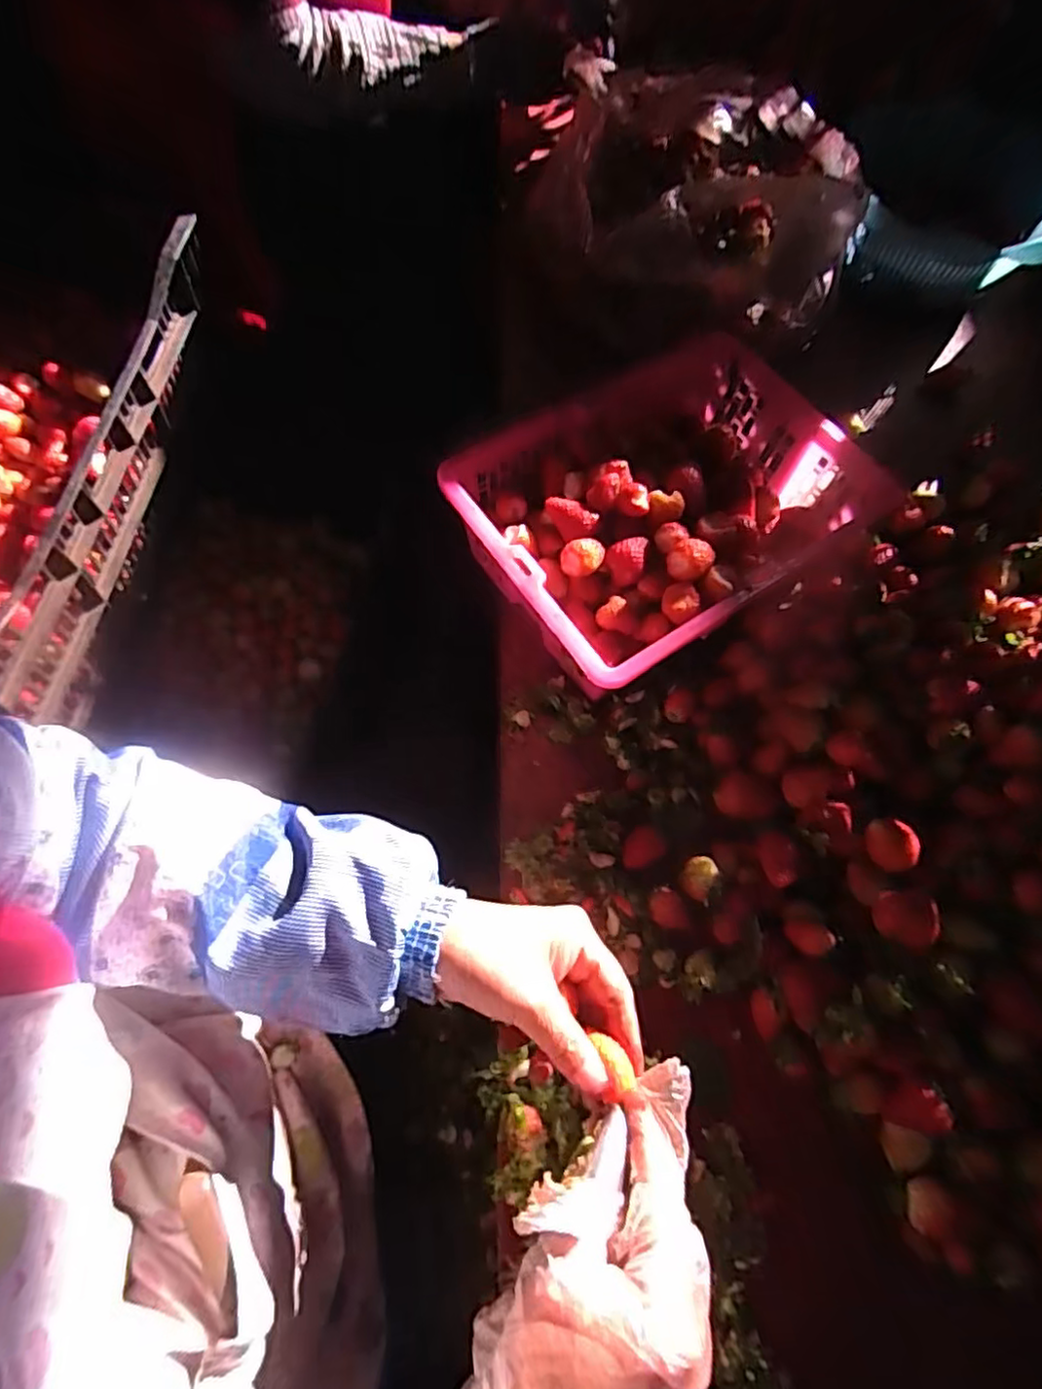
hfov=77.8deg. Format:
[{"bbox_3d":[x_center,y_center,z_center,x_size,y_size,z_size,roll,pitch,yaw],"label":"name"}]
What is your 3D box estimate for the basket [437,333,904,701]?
[{"bbox_3d":[0.110,-0.147,0.495,0.307,0.080,0.217,-33,72,-16],"label":"basket"}]

